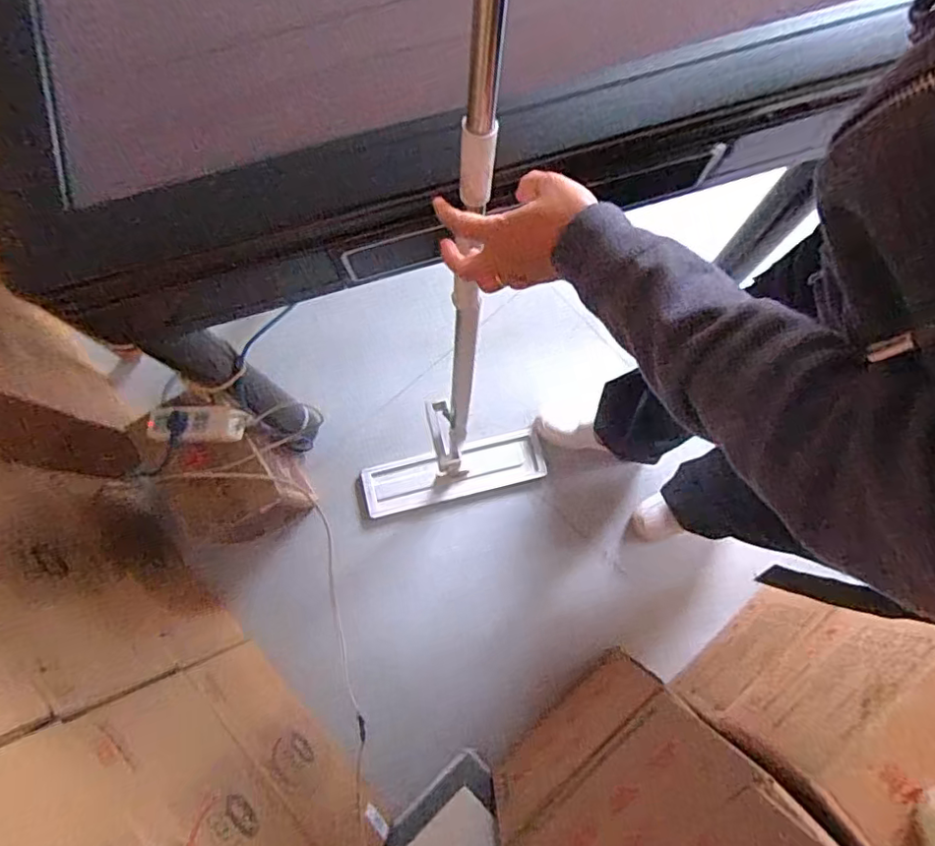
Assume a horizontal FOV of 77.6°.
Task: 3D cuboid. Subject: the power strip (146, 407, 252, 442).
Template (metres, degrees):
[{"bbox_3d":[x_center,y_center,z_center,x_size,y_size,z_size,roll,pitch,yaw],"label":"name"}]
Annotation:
[{"bbox_3d":[-0.446,0.003,0.951,0.195,0.030,0.054,2,79,15],"label":"power strip"}]

